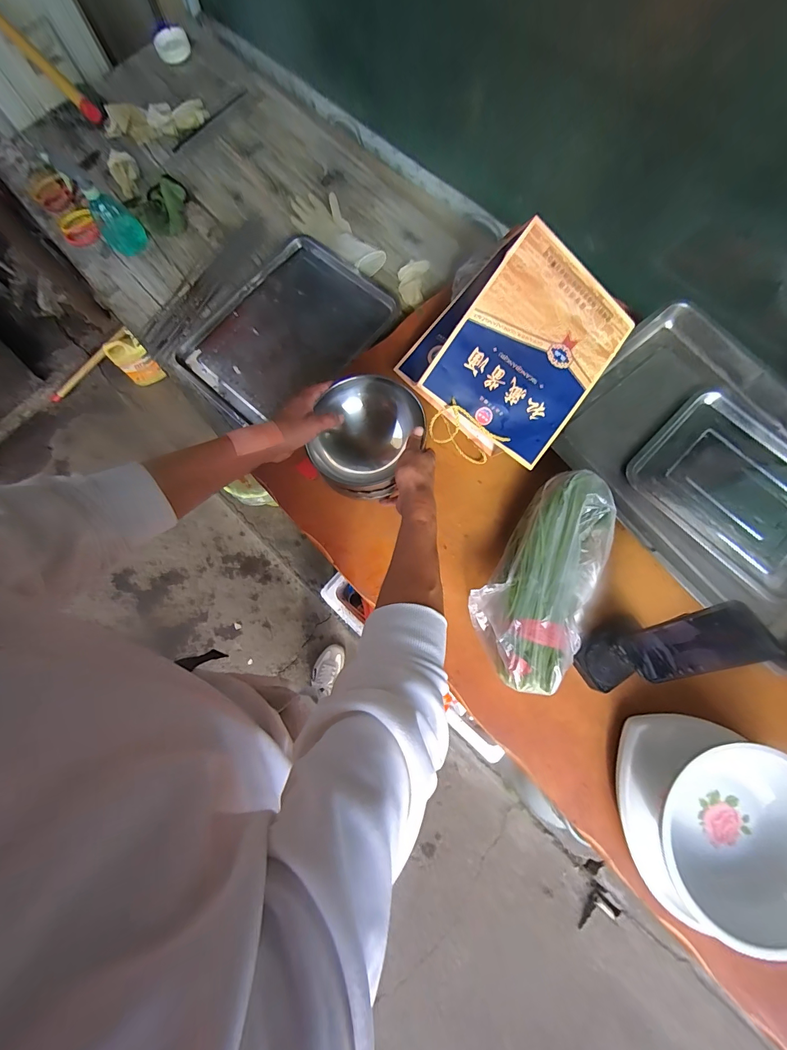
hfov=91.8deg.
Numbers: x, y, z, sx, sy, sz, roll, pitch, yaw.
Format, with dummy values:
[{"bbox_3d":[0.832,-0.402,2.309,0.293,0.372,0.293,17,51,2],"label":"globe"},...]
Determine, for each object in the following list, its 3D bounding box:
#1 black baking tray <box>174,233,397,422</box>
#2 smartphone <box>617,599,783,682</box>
[{"bbox_3d":[-0.237,-0.430,0.852,0.338,0.043,0.417,41,89,11],"label":"black baking tray"},{"bbox_3d":[0.386,0.156,0.494,0.005,0.154,0.072,-11,67,-45],"label":"smartphone"}]

